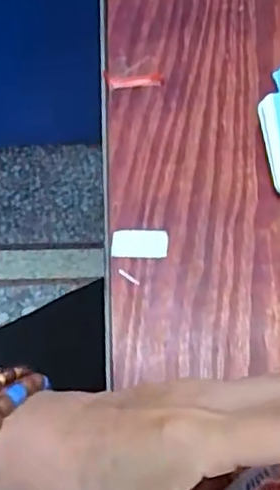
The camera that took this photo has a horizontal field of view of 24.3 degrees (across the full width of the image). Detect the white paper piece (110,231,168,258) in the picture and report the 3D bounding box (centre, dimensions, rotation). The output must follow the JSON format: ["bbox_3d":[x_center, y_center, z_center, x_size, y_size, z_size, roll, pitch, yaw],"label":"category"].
[{"bbox_3d":[0.000,-0.001,0.379,0.032,0.004,0.017,-3,64,2],"label":"white paper piece"}]

